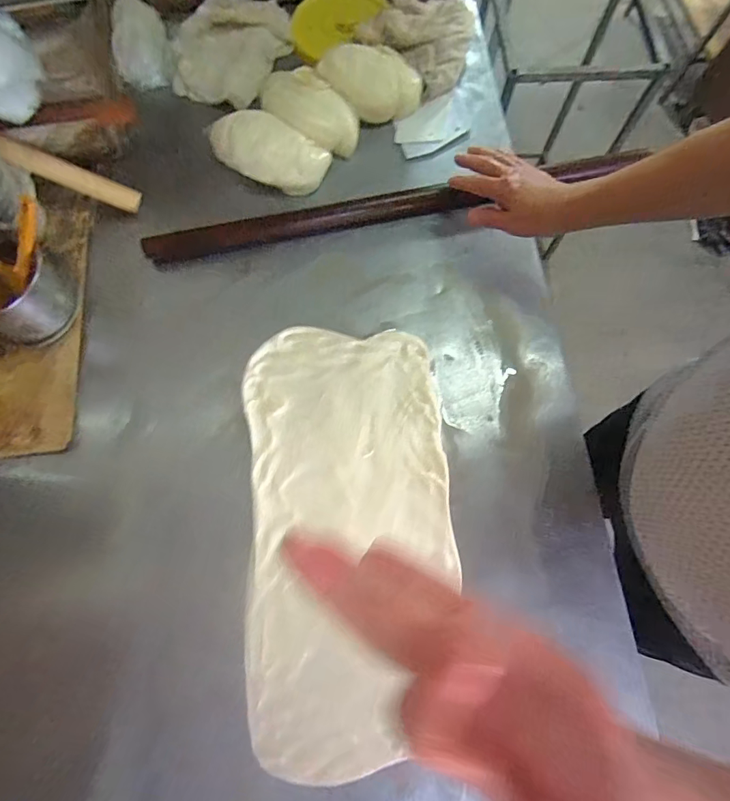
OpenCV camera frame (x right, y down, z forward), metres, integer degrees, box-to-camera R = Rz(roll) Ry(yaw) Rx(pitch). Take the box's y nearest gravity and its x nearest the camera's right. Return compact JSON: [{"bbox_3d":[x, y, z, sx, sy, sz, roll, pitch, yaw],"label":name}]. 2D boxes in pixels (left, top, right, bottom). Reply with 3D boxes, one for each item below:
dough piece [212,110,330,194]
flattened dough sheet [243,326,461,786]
[{"bbox_3d":[-0.156,-0.398,0.699,0.184,0.049,0.098,24,75,5],"label":"dough piece"},{"bbox_3d":[-0.020,0.159,0.566,0.259,0.016,0.530,-4,75,-3],"label":"flattened dough sheet"}]

